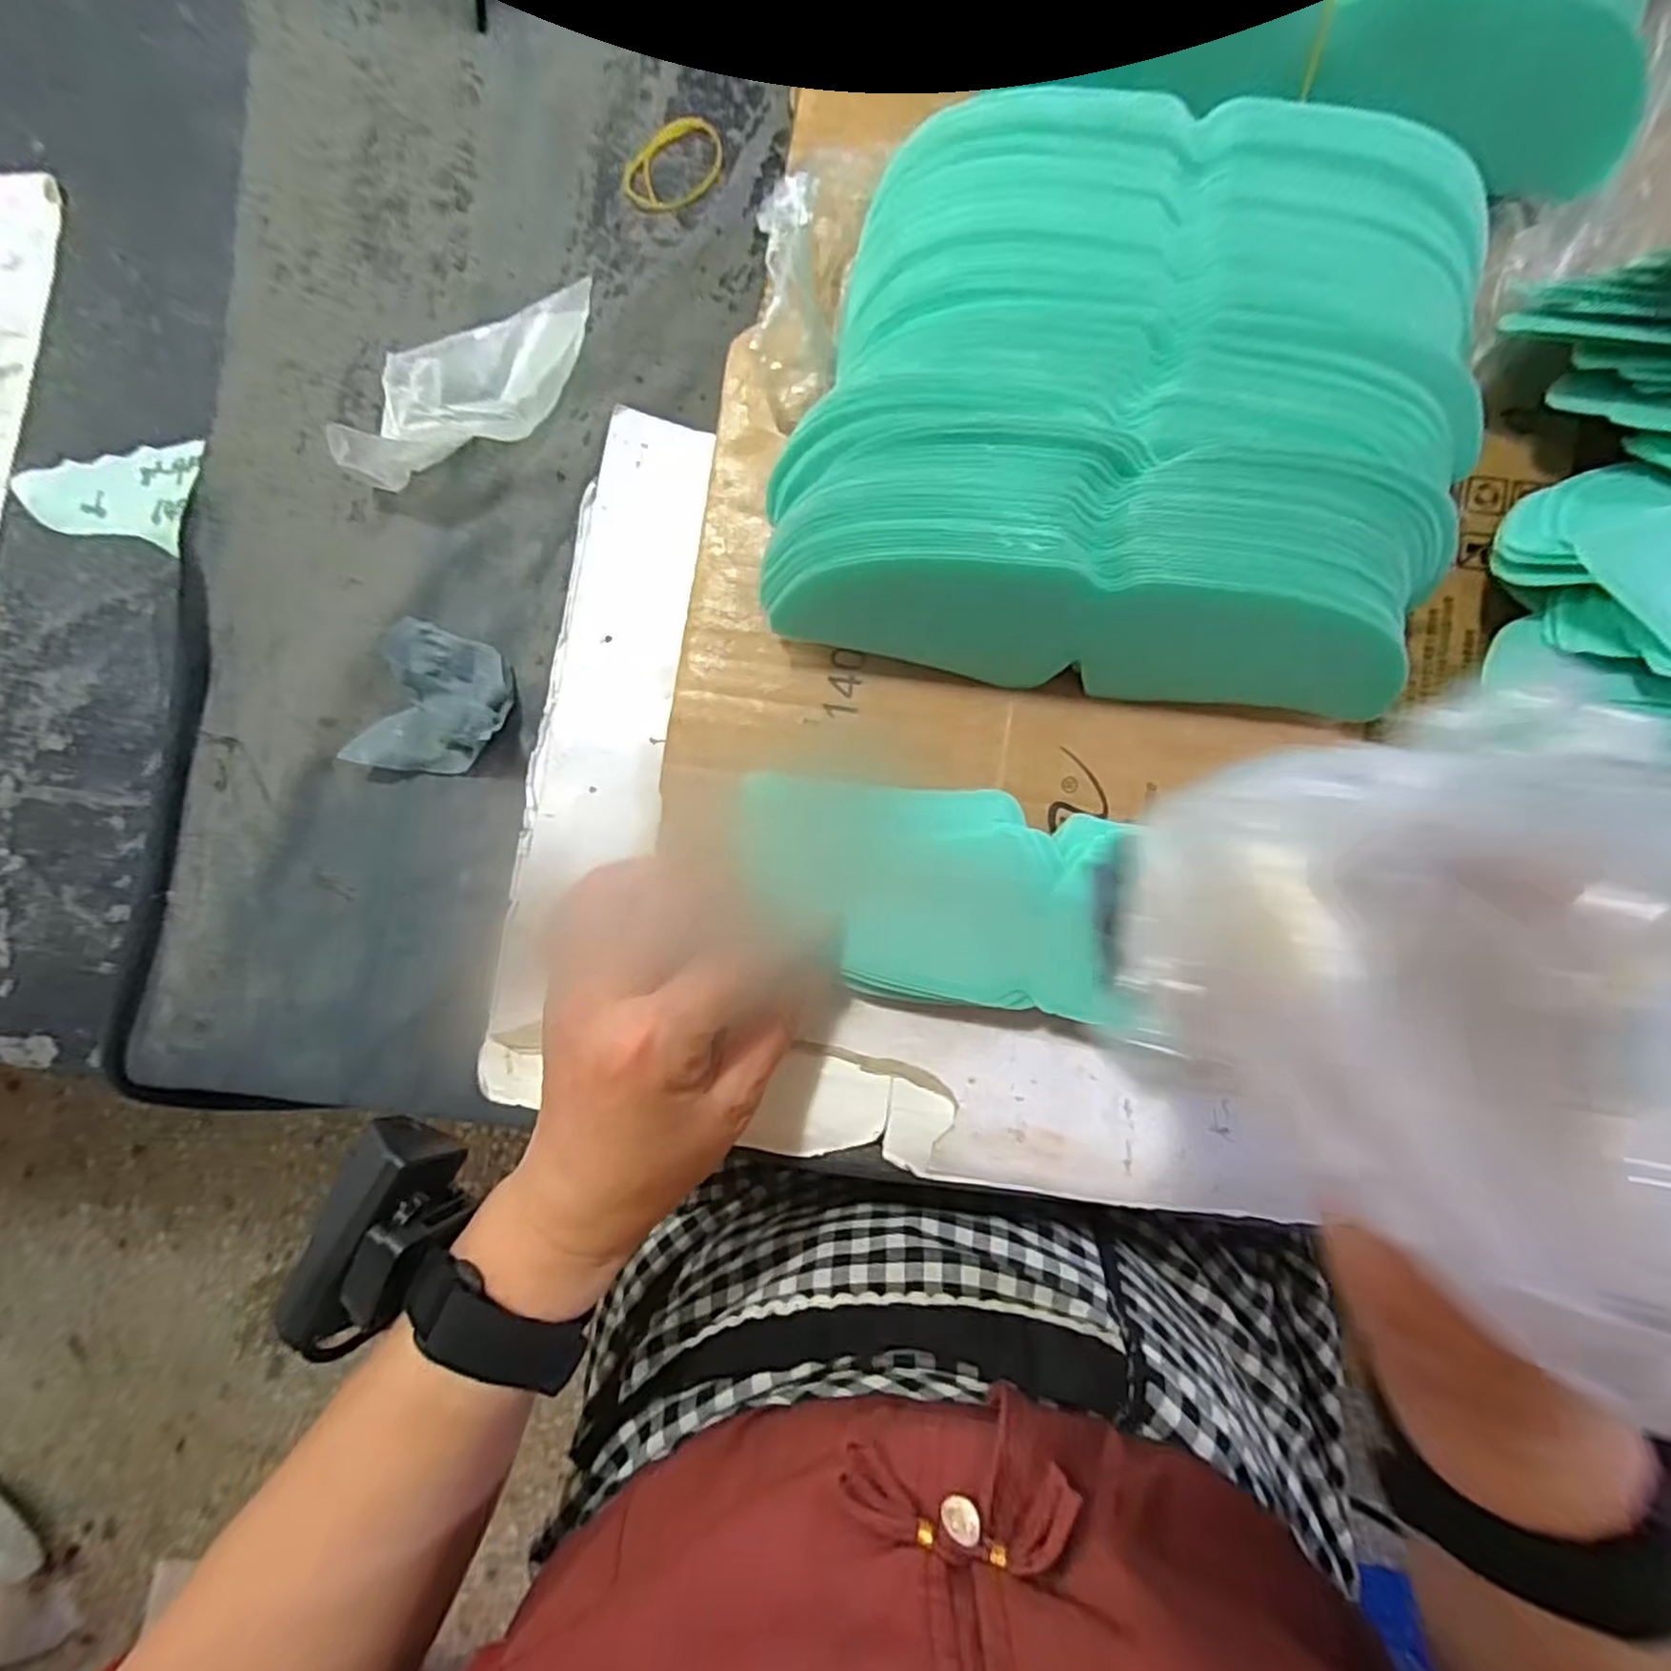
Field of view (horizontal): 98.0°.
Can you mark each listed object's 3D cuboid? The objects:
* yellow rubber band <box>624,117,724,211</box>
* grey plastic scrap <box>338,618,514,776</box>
[{"bbox_3d":[-0.071,-0.297,0.322,0.034,0.004,0.049,39,88,3],"label":"yellow rubber band"},{"bbox_3d":[-0.166,-0.054,0.304,0.055,0.023,0.062,18,87,3],"label":"grey plastic scrap"}]

